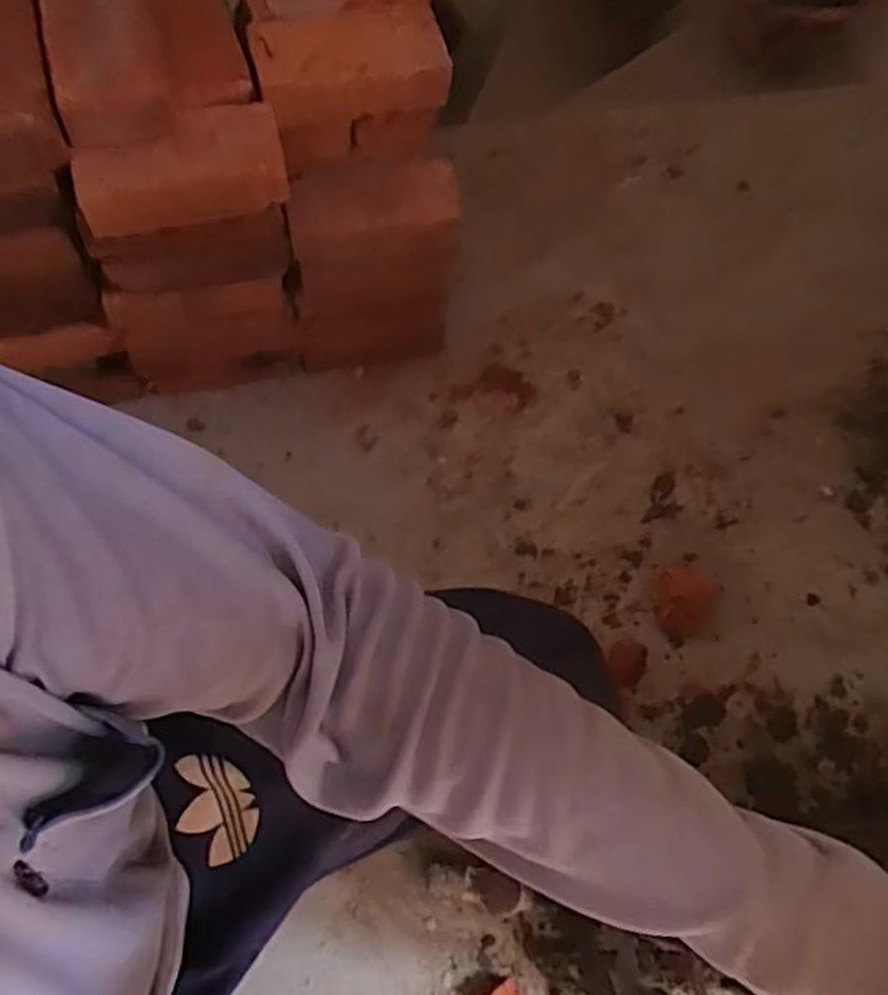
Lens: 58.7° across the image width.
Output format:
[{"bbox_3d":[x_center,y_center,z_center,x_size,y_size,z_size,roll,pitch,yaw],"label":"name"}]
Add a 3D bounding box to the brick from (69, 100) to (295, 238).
[{"bbox_3d":[-0.196,-0.242,0.602,0.160,0.055,0.073,-26,73,-13],"label":"brick"}]

